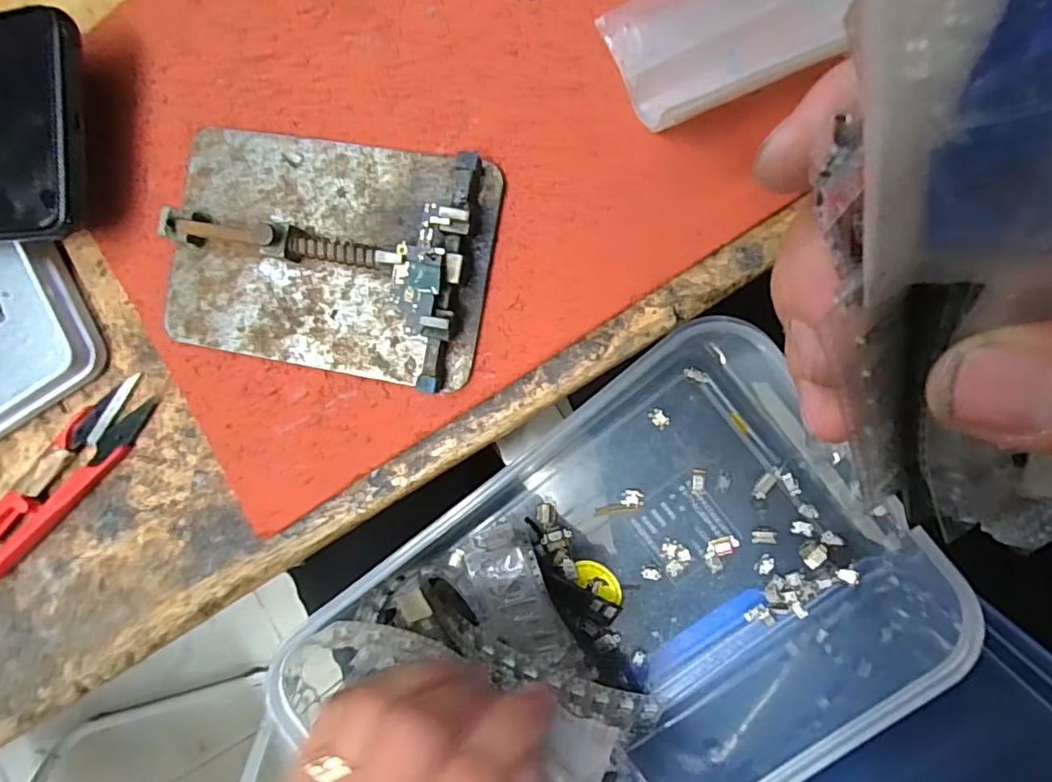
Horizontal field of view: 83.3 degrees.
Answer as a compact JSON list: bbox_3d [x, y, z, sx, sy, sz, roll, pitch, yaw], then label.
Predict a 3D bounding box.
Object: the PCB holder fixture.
[{"bbox_3d":[-0.070,-0.048,0.203,0.114,0.020,0.078,10,92,8],"label":"PCB holder fixture"}]

